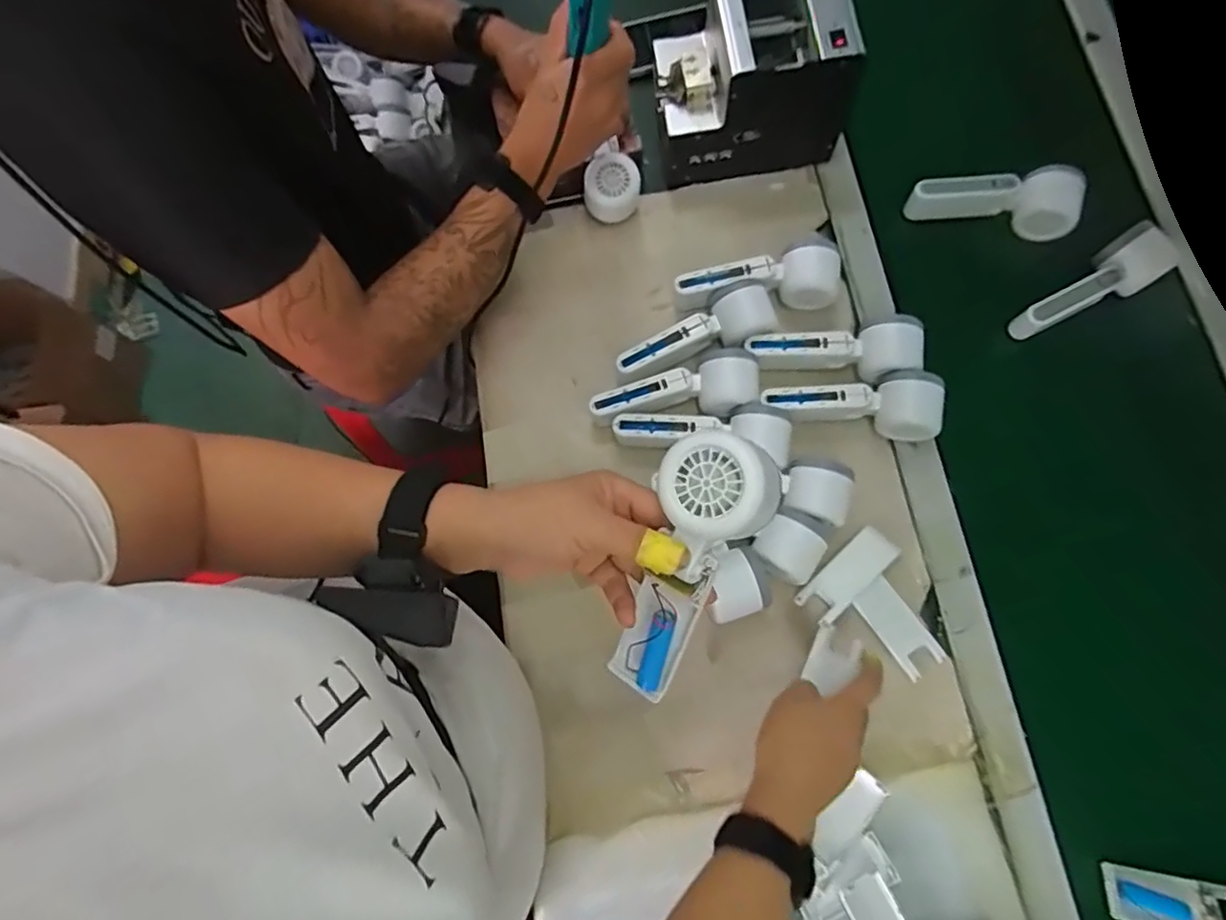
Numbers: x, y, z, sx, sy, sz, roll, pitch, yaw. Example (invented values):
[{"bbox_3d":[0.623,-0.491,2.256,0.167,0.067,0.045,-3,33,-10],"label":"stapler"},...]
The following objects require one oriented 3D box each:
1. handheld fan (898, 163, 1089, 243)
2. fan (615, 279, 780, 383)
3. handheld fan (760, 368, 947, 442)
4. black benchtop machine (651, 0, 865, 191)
[{"bbox_3d":[0.396,-0.274,0.659,0.160,0.051,0.057,9,76,3],"label":"handheld fan"},{"bbox_3d":[0.083,-0.124,0.648,0.168,0.064,0.057,-23,76,-5],"label":"fan"},{"bbox_3d":[0.231,-0.060,0.609,0.164,0.053,0.058,11,76,4],"label":"handheld fan"},{"bbox_3d":[0.140,-0.395,0.653,0.184,0.148,0.122,-5,75,0],"label":"black benchtop machine"}]

